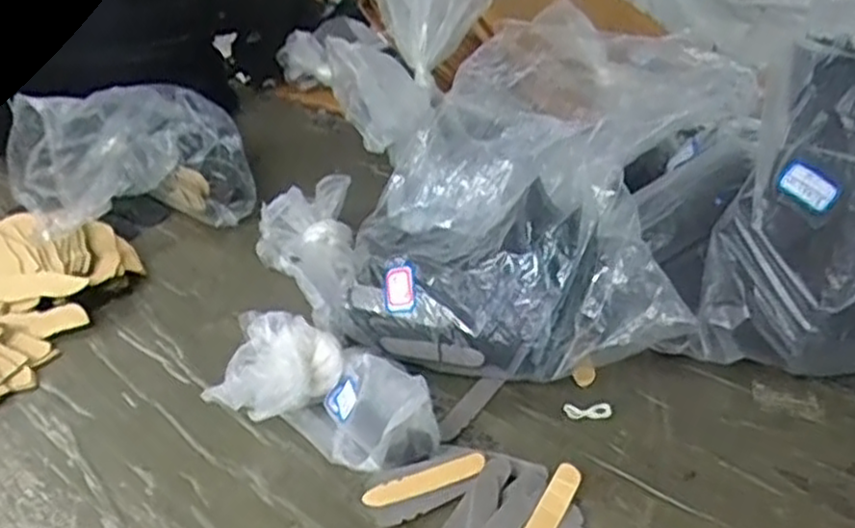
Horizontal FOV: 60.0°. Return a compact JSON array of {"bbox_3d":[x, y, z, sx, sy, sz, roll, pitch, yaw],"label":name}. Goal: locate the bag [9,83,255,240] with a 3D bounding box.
[{"bbox_3d":[-0.304,-0.106,0.781,0.233,0.166,0.112,-22,38,-22],"label":"bag"}]

